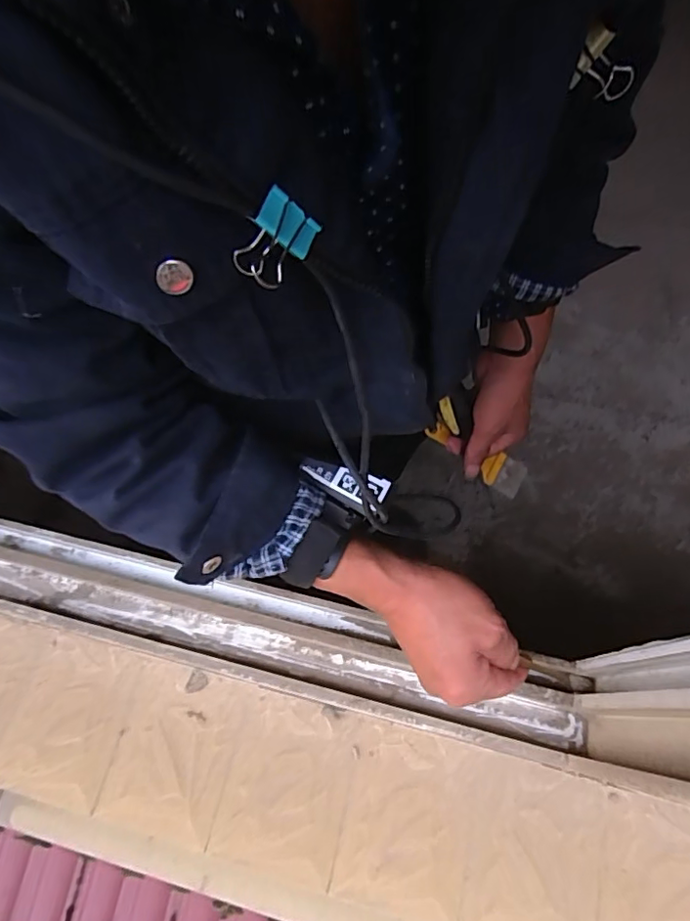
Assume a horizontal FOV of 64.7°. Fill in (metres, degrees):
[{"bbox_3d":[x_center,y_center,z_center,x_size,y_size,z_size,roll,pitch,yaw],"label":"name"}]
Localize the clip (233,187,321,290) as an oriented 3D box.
[{"bbox_3d":[-0.032,-0.090,0.229,0.024,0.026,0.036,24,94,53],"label":"clip"}]

